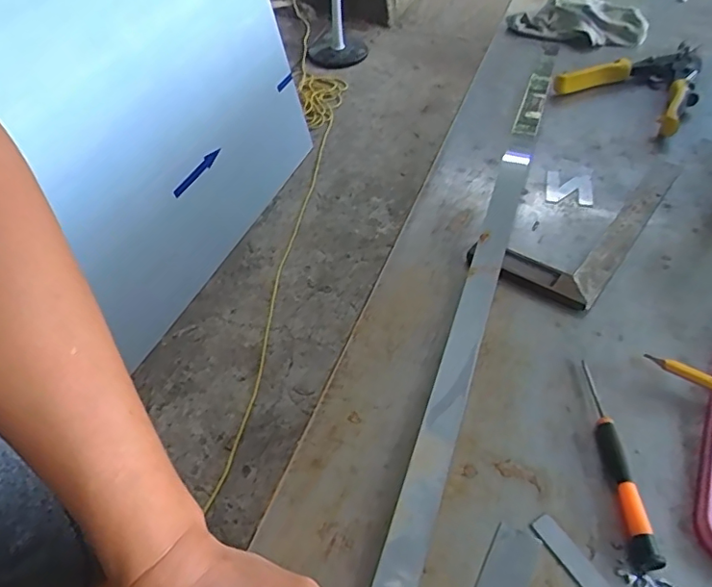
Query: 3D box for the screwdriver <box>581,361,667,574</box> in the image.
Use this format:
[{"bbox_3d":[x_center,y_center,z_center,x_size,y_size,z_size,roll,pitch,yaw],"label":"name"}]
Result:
[{"bbox_3d":[0.171,0.105,0.354,0.013,0.014,0.142,0,48,4],"label":"screwdriver"}]

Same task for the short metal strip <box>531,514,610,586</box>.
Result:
[{"bbox_3d":[0.128,0.155,0.320,0.014,0.004,0.052,-27,52,-19],"label":"short metal strip"}]

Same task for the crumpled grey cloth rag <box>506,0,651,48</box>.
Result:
[{"bbox_3d":[0.333,-0.398,0.801,0.184,0.057,0.109,34,59,30],"label":"crumpled grey cloth rag"}]

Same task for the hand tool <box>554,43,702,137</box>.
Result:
[{"bbox_3d":[0.362,-0.270,0.674,0.173,0.030,0.162,-36,55,-25],"label":"hand tool"}]

